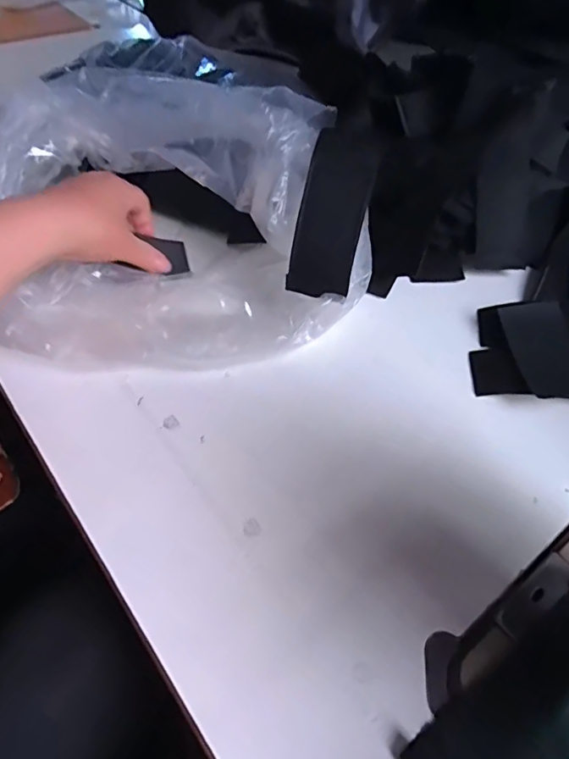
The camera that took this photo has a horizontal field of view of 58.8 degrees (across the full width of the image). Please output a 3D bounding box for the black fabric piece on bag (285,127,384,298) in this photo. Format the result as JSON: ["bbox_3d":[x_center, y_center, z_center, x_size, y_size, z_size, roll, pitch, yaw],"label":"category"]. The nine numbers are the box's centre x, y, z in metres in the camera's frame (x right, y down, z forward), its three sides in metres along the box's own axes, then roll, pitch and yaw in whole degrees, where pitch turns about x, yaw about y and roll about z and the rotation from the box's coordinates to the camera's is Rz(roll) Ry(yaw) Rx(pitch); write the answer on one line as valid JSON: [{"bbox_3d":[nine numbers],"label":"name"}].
[{"bbox_3d":[0.037,-0.126,0.390,0.049,0.122,0.010,15,9,6],"label":"black fabric piece on bag"}]

